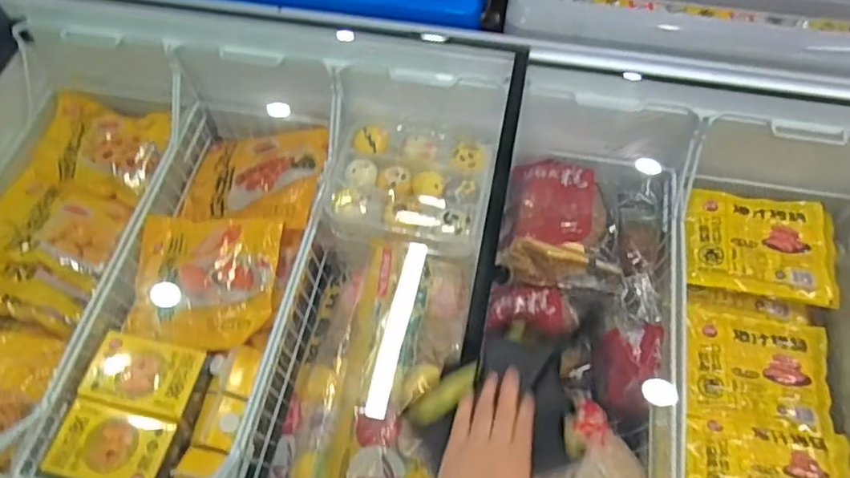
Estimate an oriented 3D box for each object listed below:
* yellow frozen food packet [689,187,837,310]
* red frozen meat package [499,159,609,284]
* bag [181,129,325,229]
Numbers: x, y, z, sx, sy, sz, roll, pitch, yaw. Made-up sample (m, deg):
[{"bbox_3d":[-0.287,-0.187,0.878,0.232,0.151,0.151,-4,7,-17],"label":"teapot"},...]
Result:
[{"bbox_3d":[0.506,0.009,0.887,0.228,0.037,0.159,11,62,7],"label":"yellow frozen food packet"},{"bbox_3d":[0.205,-0.028,0.923,0.146,0.073,0.186,9,62,6],"label":"red frozen meat package"},{"bbox_3d":[-0.280,-0.101,0.984,0.254,0.029,0.171,1,65,22],"label":"bag"}]

